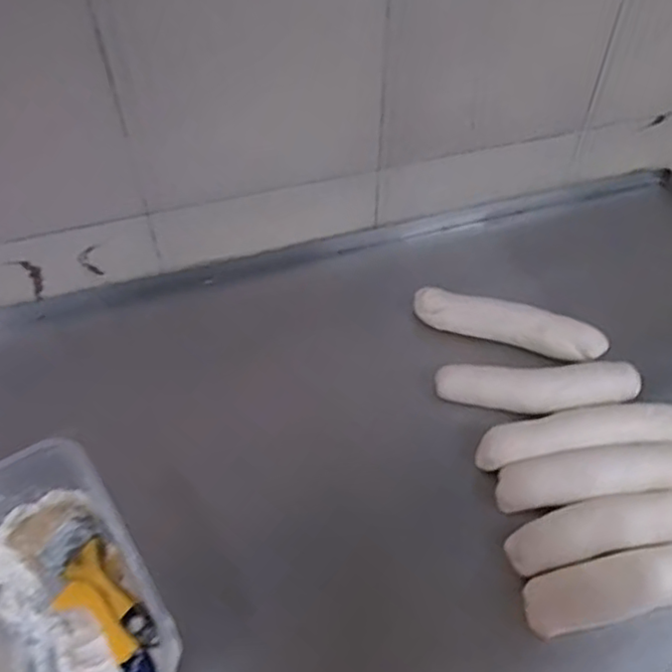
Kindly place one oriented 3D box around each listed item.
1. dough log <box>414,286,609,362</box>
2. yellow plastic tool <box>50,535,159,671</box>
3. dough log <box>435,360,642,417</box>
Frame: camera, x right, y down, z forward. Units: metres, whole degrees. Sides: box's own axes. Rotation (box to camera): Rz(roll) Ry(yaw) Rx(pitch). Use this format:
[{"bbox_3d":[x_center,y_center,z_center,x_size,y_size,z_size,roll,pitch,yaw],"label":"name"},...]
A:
[{"bbox_3d":[0.205,-0.016,0.794,0.229,0.040,0.044,16,51,14],"label":"dough log"},{"bbox_3d":[-0.197,0.244,0.576,0.141,0.052,0.058,27,54,37],"label":"yellow plastic tool"},{"bbox_3d":[0.229,0.055,0.742,0.228,0.032,0.059,0,49,1],"label":"dough log"}]

